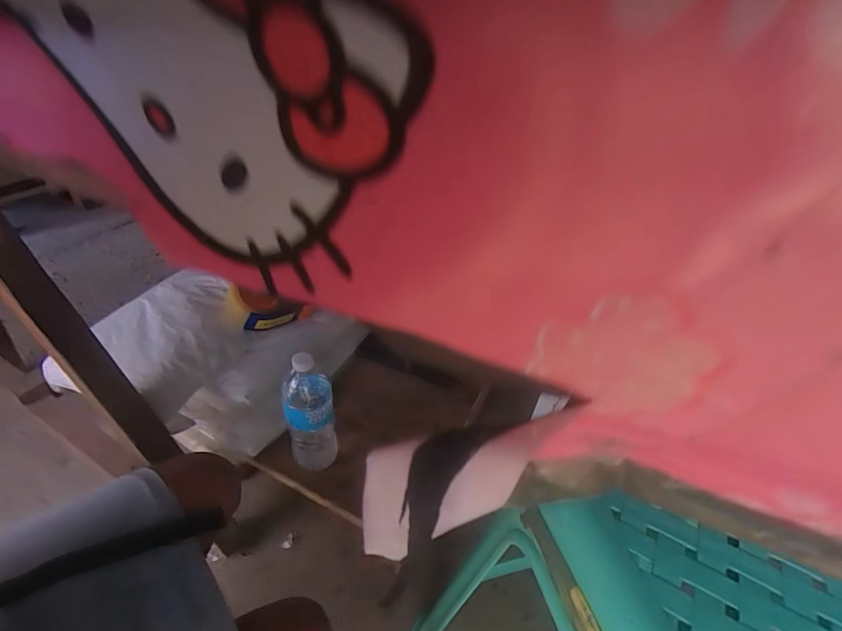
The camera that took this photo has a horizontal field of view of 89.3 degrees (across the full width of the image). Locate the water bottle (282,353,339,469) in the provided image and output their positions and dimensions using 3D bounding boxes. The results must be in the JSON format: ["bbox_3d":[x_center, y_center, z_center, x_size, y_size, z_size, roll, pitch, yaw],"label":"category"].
[{"bbox_3d":[-0.187,0.163,0.719,0.075,0.238,0.071,-8,40,-15],"label":"water bottle"}]

